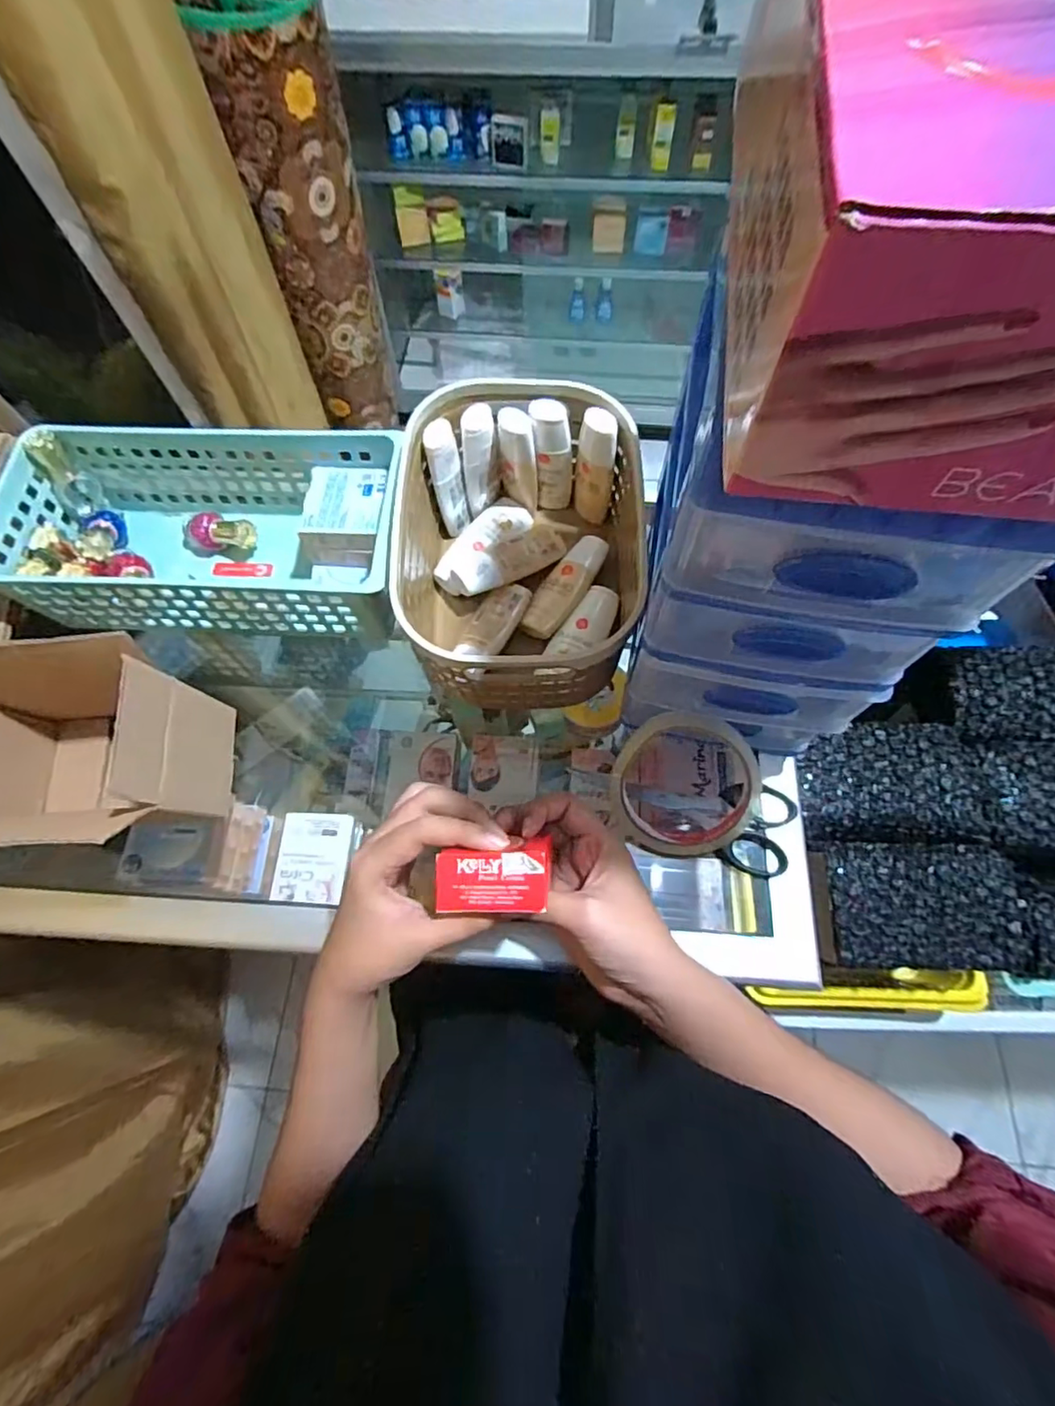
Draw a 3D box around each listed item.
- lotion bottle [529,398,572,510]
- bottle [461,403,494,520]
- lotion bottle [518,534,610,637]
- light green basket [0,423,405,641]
[{"bbox_3d":[0.019,-0.193,0.452,0.032,0.091,0.022,-7,67,-1],"label":"lotion bottle"},{"bbox_3d":[-0.037,-0.186,0.444,0.026,0.082,0.026,-5,67,0],"label":"bottle"},{"bbox_3d":[0.029,-0.092,0.449,0.031,0.018,0.093,32,72,14],"label":"lotion bottle"},{"bbox_3d":[-0.240,-0.130,0.446,0.283,0.089,0.134,2,67,2],"label":"light green basket"}]

